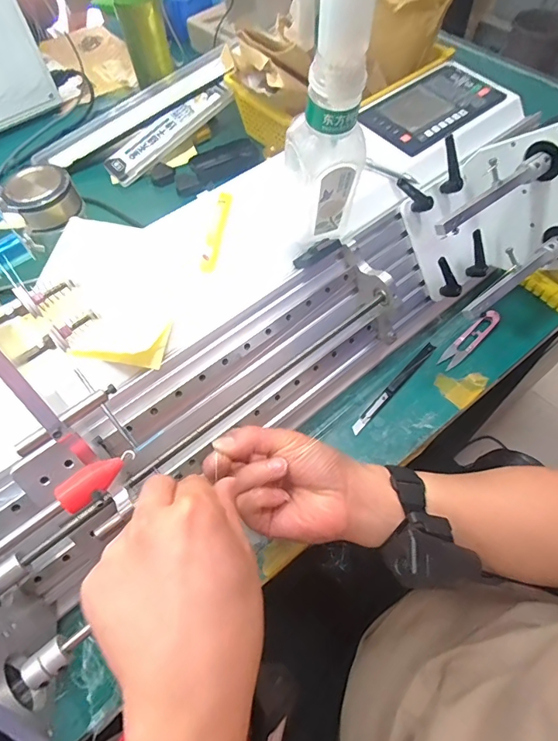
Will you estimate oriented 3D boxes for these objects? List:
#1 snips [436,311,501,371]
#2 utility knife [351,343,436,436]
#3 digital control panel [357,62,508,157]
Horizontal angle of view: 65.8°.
[{"bbox_3d":[0.229,-0.038,0.515,0.100,0.016,0.022,-39,65,-18],"label":"snips"},{"bbox_3d":[0.132,0.018,0.491,0.012,0.004,0.149,39,69,22],"label":"utility knife"},{"bbox_3d":[0.186,-0.317,0.516,0.172,0.015,0.093,-38,65,-17],"label":"digital control panel"}]

